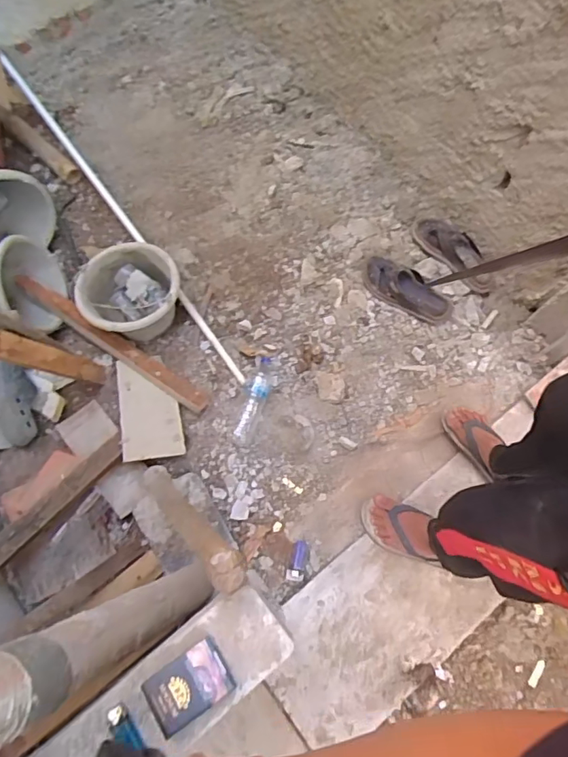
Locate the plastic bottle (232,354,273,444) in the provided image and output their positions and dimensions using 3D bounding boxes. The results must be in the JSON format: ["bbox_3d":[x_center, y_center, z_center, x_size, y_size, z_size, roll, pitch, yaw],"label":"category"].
[{"bbox_3d":[-0.080,0.055,1.376,0.063,0.068,0.229,20,70,6],"label":"plastic bottle"}]

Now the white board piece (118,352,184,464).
[{"bbox_3d":[-0.345,0.068,1.345,0.145,0.016,0.286,-4,62,-20],"label":"white board piece"}]

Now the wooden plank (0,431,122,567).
[{"bbox_3d":[-0.509,0.273,1.162,0.055,0.029,0.409,33,50,10],"label":"wooden plank"}]

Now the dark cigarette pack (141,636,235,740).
[{"bbox_3d":[-0.107,0.342,0.584,0.089,0.020,0.062,-30,74,-12],"label":"dark cigarette pack"}]

